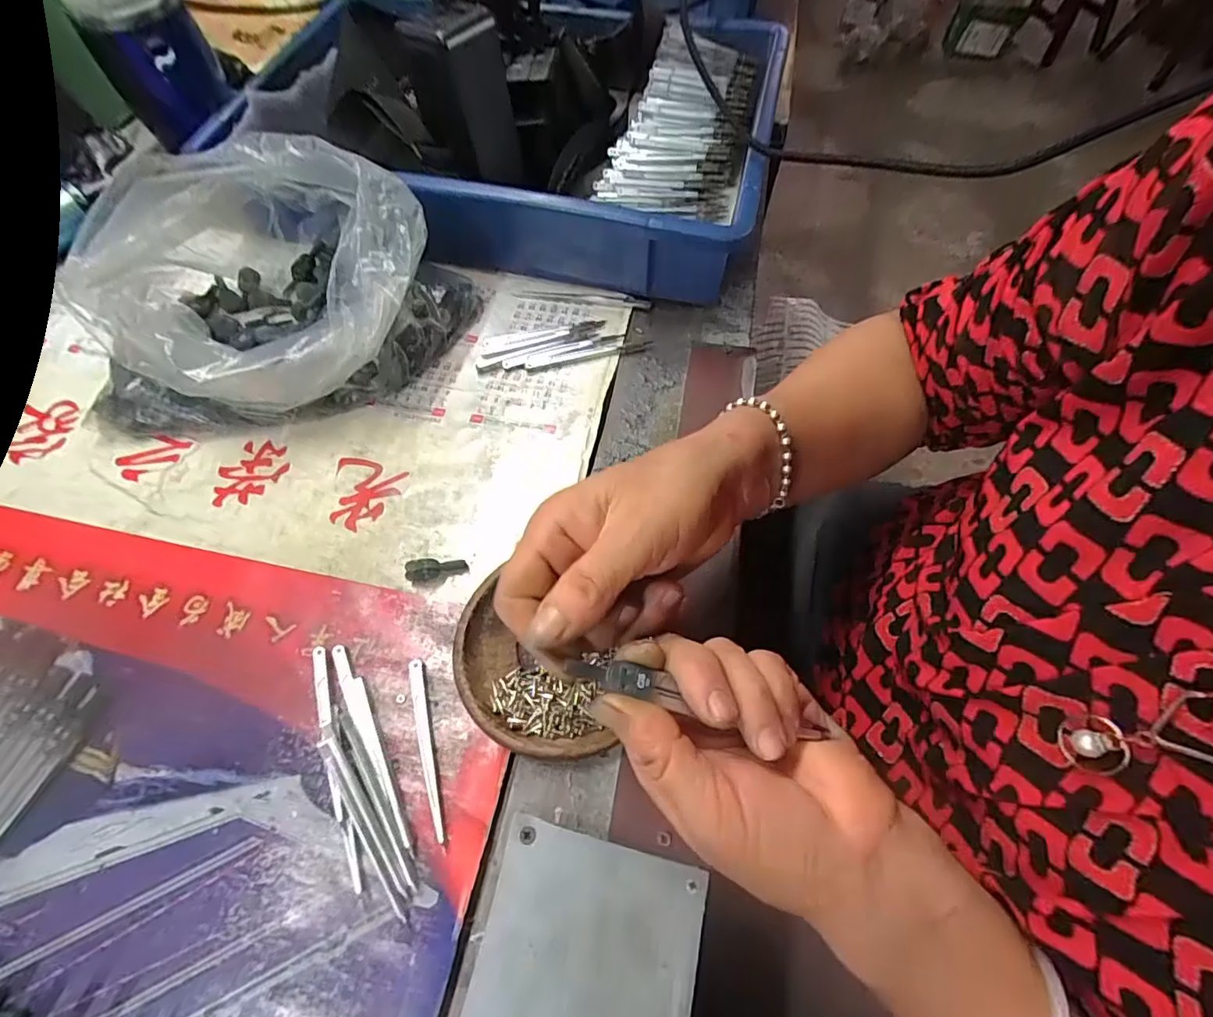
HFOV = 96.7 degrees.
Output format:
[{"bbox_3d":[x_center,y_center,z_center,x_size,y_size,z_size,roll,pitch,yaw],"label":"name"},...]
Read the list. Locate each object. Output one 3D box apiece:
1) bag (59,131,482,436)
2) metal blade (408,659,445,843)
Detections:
[{"bbox_3d":[-0.231,-0.159,0.379,0.249,0.108,0.188,-4,62,0],"label":"bag"},{"bbox_3d":[-0.096,0.125,0.283,0.009,0.005,0.089,-15,63,-6],"label":"metal blade"}]

